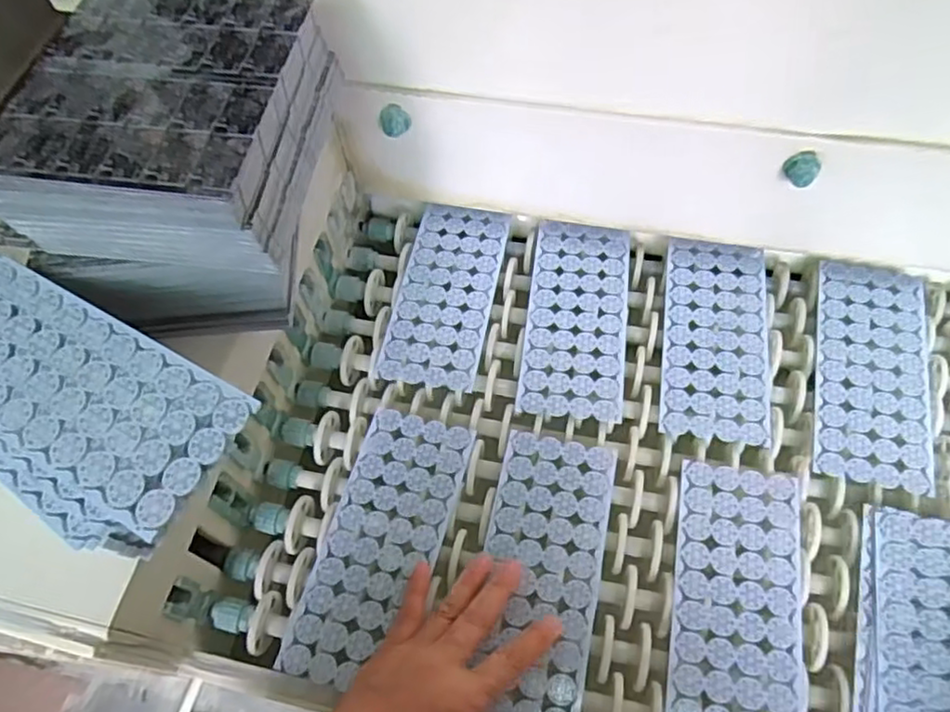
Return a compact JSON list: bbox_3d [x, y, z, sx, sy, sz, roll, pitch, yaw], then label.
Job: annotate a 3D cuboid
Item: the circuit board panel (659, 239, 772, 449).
[{"bbox_3d":[0.194,-0.019,0.551,0.081,0.004,0.184,7,61,8],"label":"circuit board panel"}]

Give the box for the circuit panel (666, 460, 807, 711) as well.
[{"bbox_3d":[0.173,0.166,0.450,0.082,0.004,0.194,9,62,9],"label":"circuit panel"}]

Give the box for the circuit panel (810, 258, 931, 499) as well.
[{"bbox_3d":[0.309,0.008,0.532,0.082,0.004,0.194,11,62,10],"label":"circuit panel"}]

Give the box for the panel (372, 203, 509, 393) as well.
[{"bbox_3d":[-0.024,-0.057,0.590,0.083,0.005,0.184,9,62,9],"label":"panel"}]

